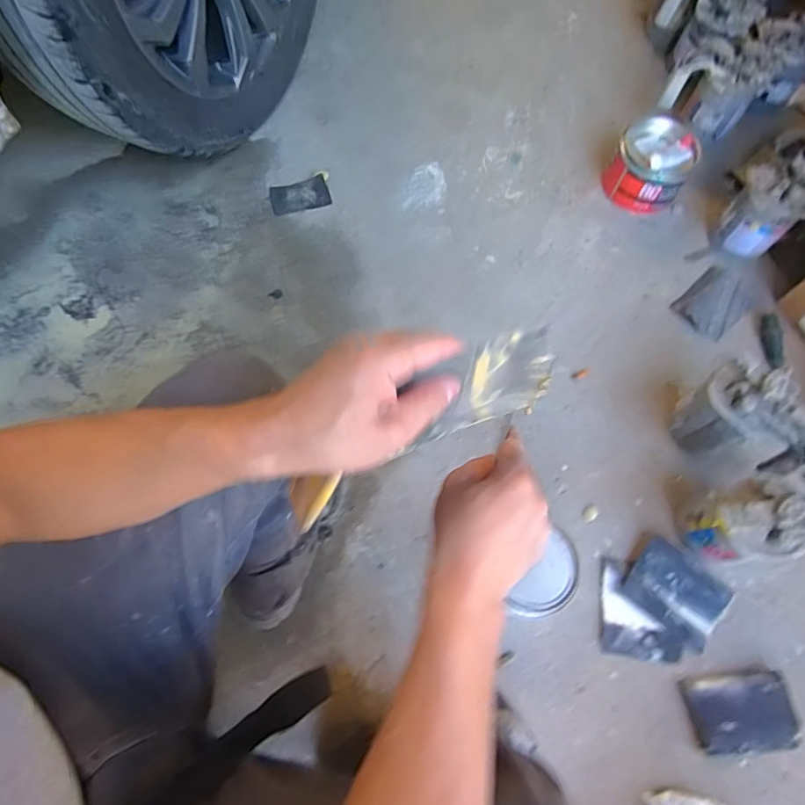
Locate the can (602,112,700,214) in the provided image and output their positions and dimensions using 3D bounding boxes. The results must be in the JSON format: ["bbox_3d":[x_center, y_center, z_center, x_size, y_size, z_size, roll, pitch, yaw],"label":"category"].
[{"bbox_3d":[0.484,-0.463,0.971,0.145,0.092,0.150,28,71,11],"label":"can"}]

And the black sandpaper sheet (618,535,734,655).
[{"bbox_3d":[0.413,0.286,0.745,0.138,0.011,0.106,41,73,14],"label":"black sandpaper sheet"}]

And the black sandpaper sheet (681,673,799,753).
[{"bbox_3d":[0.465,0.426,0.679,0.139,0.017,0.092,-5,68,-4],"label":"black sandpaper sheet"}]

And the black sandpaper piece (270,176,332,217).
[{"bbox_3d":[-0.213,-0.428,1.025,0.117,0.010,0.068,-13,69,-7],"label":"black sandpaper piece"}]

